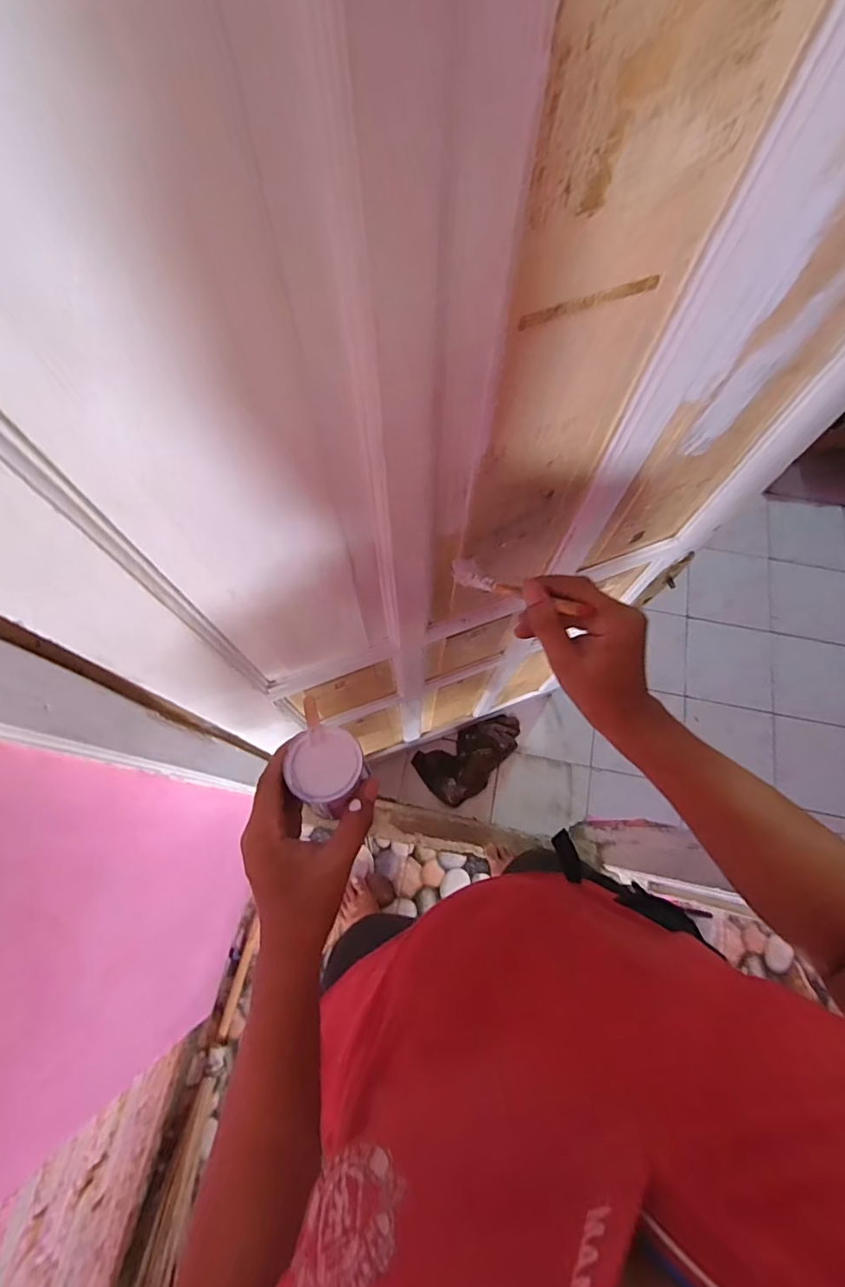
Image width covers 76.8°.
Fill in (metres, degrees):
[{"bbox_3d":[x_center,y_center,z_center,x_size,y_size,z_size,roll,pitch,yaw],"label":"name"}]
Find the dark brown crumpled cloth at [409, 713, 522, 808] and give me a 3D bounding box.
[{"bbox_3d":[0.169,0.365,1.719,0.365,0.108,0.199,-30,74,-10],"label":"dark brown crumpled cloth"}]

